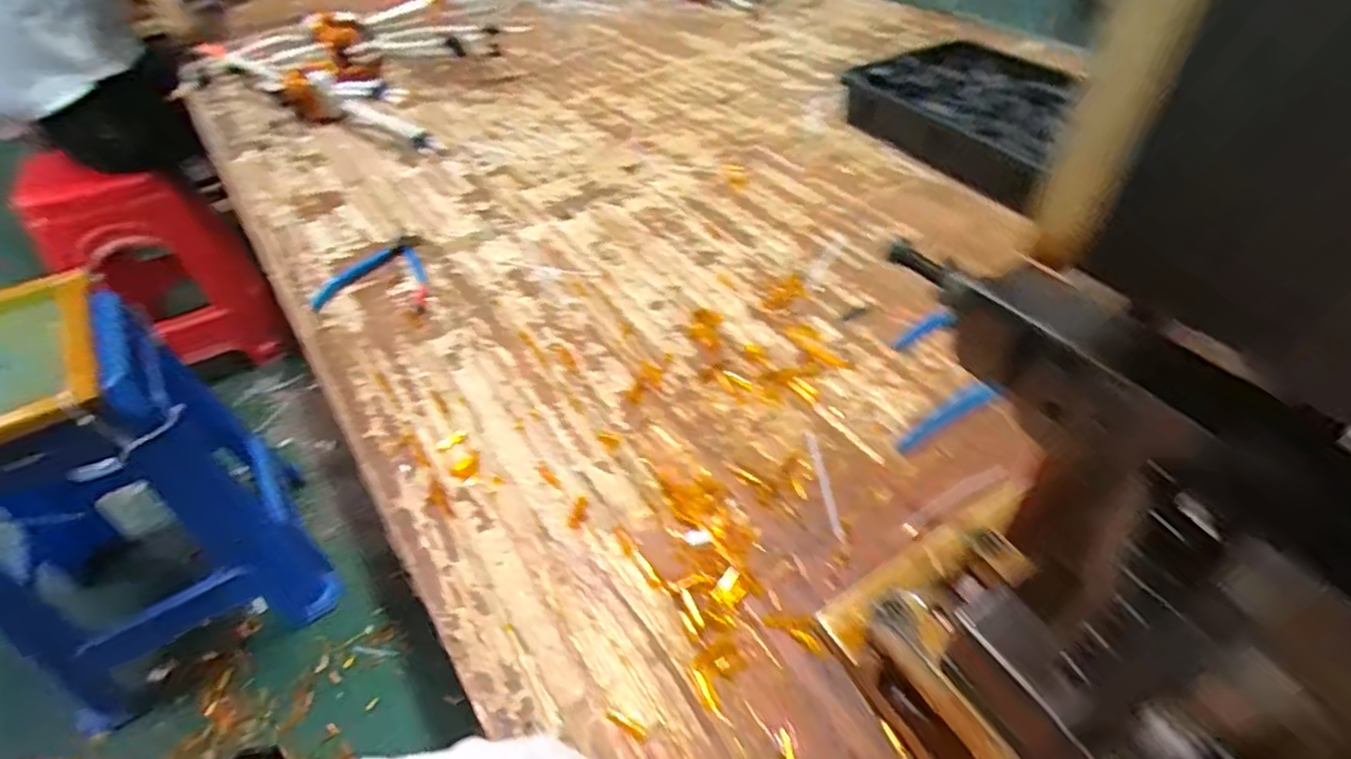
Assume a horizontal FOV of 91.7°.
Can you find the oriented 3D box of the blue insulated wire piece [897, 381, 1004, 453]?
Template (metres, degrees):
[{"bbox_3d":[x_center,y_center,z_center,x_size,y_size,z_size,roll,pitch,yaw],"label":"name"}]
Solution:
[{"bbox_3d":[0.152,0.022,0.371,0.012,0.064,0.010,28,34,-32],"label":"blue insulated wire piece"}]

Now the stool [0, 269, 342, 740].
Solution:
[{"bbox_3d":[-0.906,0.171,1.060,0.374,0.623,0.429,-30,51,-25],"label":"stool"}]

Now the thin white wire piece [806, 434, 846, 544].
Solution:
[{"bbox_3d":[0.111,0.077,0.491,0.007,0.005,0.103,-4,45,-1],"label":"thin white wire piece"}]

